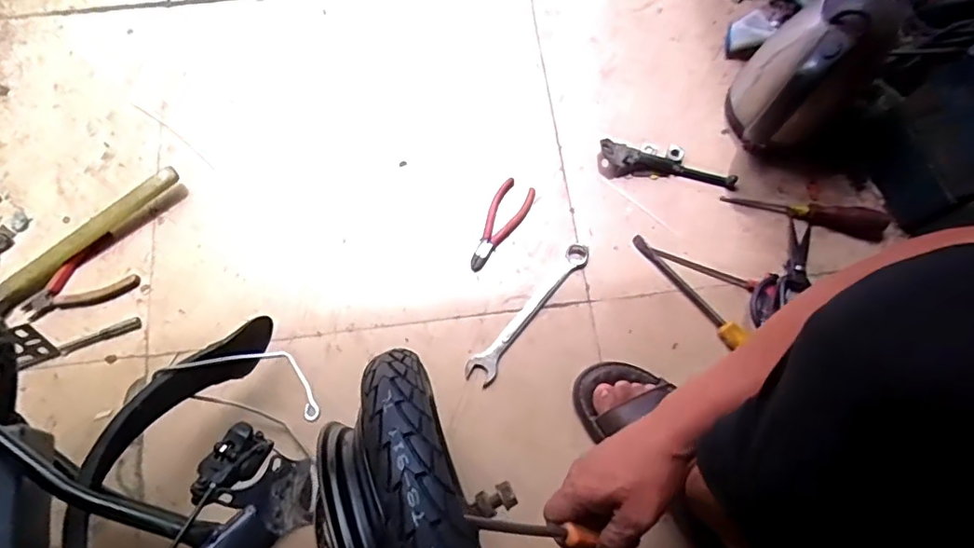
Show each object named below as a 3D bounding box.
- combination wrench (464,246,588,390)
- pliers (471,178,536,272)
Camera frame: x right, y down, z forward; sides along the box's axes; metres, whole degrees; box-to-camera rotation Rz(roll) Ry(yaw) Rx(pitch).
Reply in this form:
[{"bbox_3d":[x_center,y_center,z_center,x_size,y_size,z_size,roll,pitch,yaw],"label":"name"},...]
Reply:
[{"bbox_3d":[0.059,0.050,0.740,0.038,0.008,0.238,38,75,10],"label":"combination wrench"},{"bbox_3d":[0.019,-0.069,0.772,0.051,0.013,0.146,26,74,7],"label":"pliers"}]

